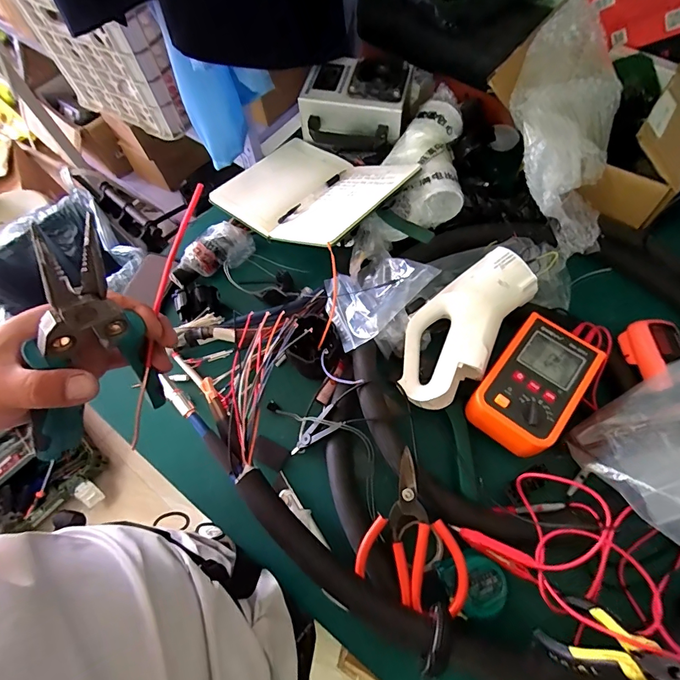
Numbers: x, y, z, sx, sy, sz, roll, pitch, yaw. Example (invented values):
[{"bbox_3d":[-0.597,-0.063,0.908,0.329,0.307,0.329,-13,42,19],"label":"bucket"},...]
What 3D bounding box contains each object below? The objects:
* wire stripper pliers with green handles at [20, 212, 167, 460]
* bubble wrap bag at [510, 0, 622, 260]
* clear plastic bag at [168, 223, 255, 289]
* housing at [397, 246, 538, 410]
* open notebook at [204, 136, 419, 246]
[{"bbox_3d":[-0.158,0.008,0.270,0.014,0.192,0.088,43,42,20],"label":"wire stripper pliers with green handles"},{"bbox_3d":[0.315,-0.307,0.569,0.139,0.110,0.352,5,82,6],"label":"bubble wrap bag"},{"bbox_3d":[-0.211,-0.144,0.657,0.142,0.042,0.081,-26,89,-11],"label":"clear plastic bag"},{"bbox_3d":[0.153,-0.019,0.526,0.109,0.051,0.220,35,89,18],"label":"housing"},{"bbox_3d":[-0.049,-0.247,0.646,0.271,0.086,0.214,36,72,18],"label":"open notebook"}]

